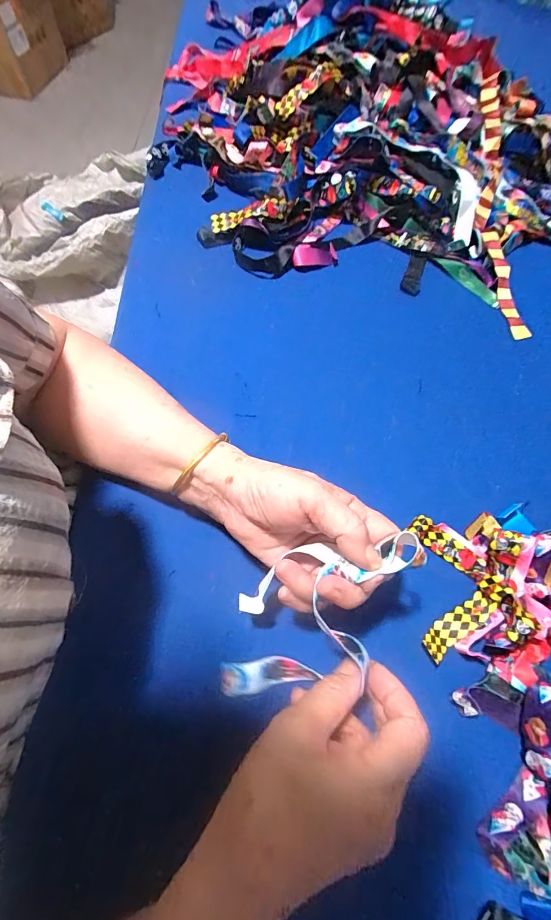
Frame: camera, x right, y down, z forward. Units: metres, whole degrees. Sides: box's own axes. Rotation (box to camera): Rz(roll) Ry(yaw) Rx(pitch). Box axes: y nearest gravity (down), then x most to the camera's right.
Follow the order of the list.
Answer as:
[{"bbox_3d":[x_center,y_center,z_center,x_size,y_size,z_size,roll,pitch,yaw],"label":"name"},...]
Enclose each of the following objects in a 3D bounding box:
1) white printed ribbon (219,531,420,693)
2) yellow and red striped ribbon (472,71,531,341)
[{"bbox_3d":[0.026,0.109,0.268,0.086,0.026,0.177,45,110,16],"label":"white printed ribbon"},{"bbox_3d":[0.288,-0.339,0.505,0.043,0.031,0.387,5,76,-2],"label":"yellow and red striped ribbon"}]

